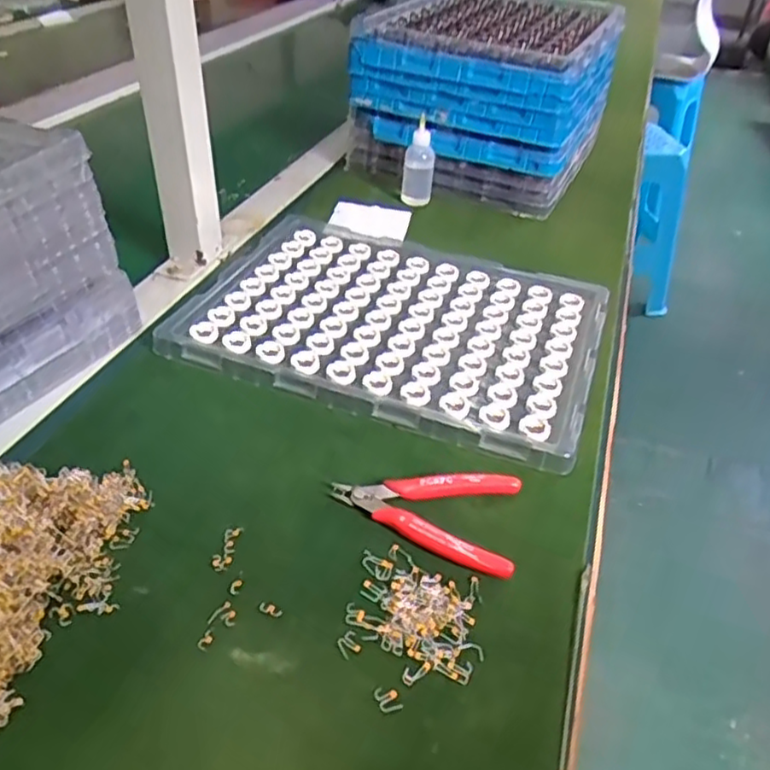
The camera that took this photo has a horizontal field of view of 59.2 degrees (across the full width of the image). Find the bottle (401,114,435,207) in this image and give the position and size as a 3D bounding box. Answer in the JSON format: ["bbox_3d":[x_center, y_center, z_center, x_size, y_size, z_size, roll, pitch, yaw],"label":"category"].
[{"bbox_3d":[0.040,-0.267,0.806,0.034,0.093,0.032,0,38,-3],"label":"bottle"}]

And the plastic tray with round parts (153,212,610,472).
[{"bbox_3d":[0.011,-0.065,0.611,0.351,0.015,0.258,15,40,14],"label":"plastic tray with round parts"}]

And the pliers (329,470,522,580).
[{"bbox_3d":[0.030,0.077,0.452,0.123,0.014,0.076,16,40,15],"label":"pliers"}]

